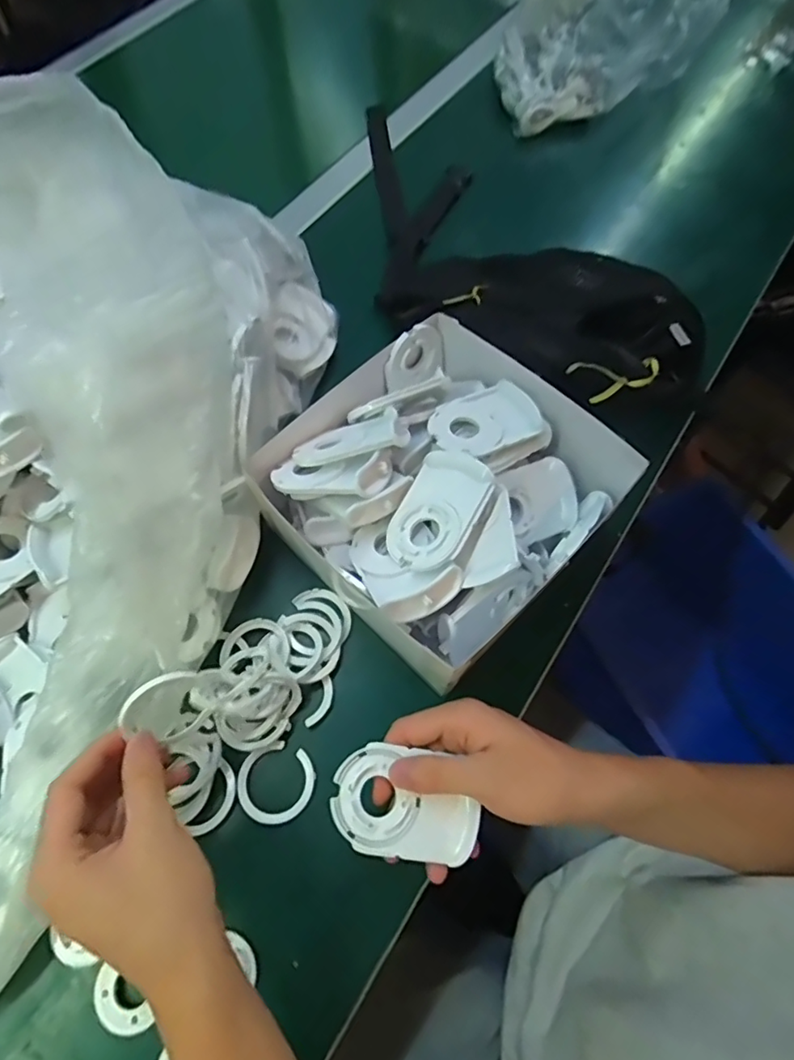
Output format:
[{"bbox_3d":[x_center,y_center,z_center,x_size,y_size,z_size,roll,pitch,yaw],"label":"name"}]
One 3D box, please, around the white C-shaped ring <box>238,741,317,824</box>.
[{"bbox_3d":[-0.082,0.170,0.380,0.050,0.007,0.050,0,65,1],"label":"white C-shaped ring"}]

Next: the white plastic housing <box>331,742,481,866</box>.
[{"bbox_3d":[0.006,0.156,0.321,0.081,0.017,0.055,7,65,4],"label":"white plastic housing"}]

